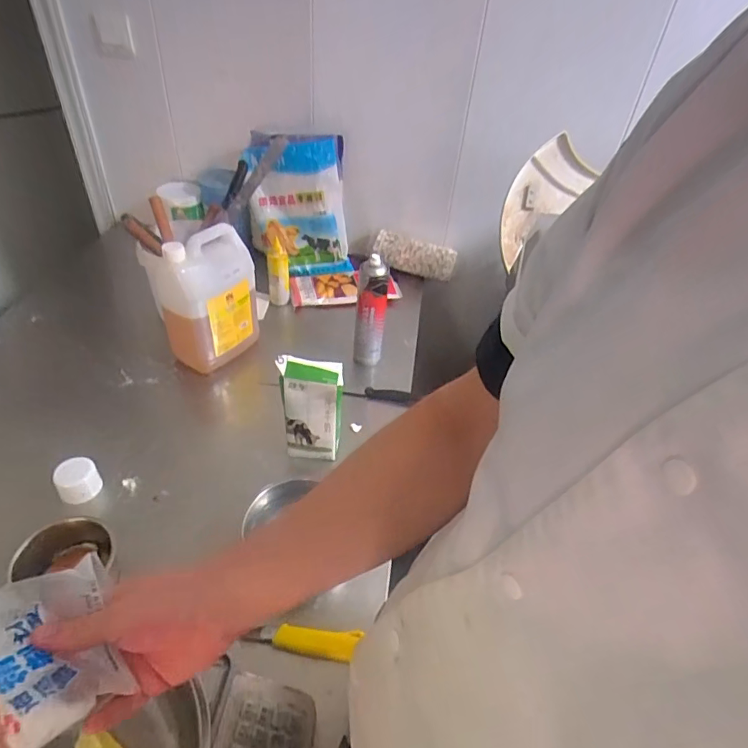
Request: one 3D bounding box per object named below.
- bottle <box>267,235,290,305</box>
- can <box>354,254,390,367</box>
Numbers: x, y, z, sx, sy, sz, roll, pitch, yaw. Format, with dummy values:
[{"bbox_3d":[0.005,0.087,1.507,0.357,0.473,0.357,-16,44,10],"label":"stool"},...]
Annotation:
[{"bbox_3d":[-0.249,-0.256,1.302,0.057,0.195,0.054,-1,42,-10],"label":"bottle"},{"bbox_3d":[-0.007,-0.132,1.116,0.065,0.249,0.068,4,41,-4],"label":"can"}]

